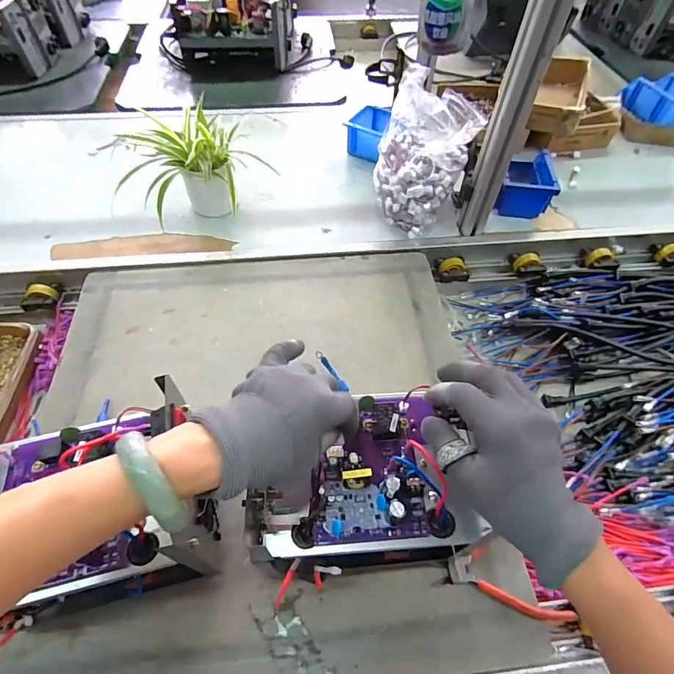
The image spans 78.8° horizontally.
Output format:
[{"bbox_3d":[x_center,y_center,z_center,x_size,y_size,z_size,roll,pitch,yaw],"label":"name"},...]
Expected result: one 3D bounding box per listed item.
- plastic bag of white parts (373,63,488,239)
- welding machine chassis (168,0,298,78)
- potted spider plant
[{"bbox_3d":[0.141,-0.311,0.734,0.161,0.206,0.146,34,61,20],"label":"plastic bag of white parts"},{"bbox_3d":[-0.271,-0.934,1.186,0.278,0.158,0.402,0,55,-1],"label":"welding machine chassis"},{"bbox_3d":[-0.269,-0.304,0.751,0.215,0.159,0.201,18,58,10],"label":"potted spider plant"}]

